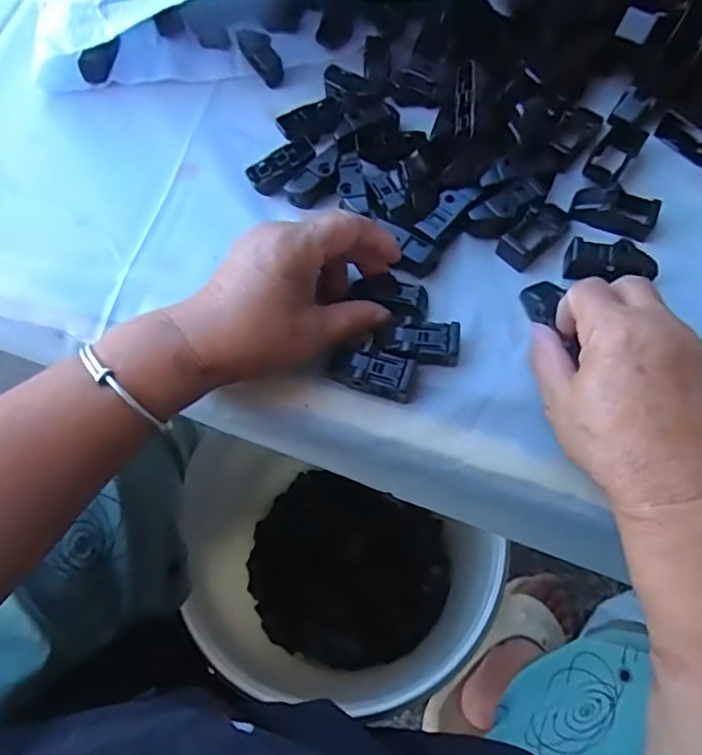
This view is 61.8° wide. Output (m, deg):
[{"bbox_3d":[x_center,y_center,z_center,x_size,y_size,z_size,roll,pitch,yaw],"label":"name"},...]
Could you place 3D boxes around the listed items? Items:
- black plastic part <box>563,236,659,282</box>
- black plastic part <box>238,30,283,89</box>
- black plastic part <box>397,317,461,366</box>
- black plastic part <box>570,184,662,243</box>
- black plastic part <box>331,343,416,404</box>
[{"bbox_3d":[0.152,-0.067,0.346,0.050,0.019,0.020,5,69,4],"label":"black plastic part"},{"bbox_3d":[-0.065,-0.235,0.426,0.018,0.019,0.044,-36,88,-11],"label":"black plastic part"},{"bbox_3d":[0.044,-0.019,0.337,0.036,0.014,0.025,6,69,5],"label":"black plastic part"},{"bbox_3d":[0.164,-0.105,0.364,0.049,0.013,0.025,20,70,10],"label":"black plastic part"},{"bbox_3d":[0.014,-0.004,0.331,0.044,0.013,0.023,18,70,9],"label":"black plastic part"}]

